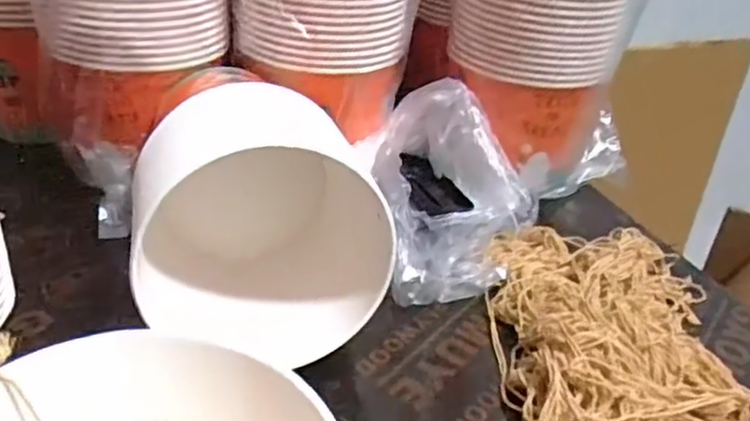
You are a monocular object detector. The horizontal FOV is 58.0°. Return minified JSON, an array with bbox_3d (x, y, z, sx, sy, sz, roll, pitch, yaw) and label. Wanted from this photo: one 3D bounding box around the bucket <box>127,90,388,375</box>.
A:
[{"bbox_3d":[-0.067,0.012,0.484,0.170,0.151,0.165,1,30,-8],"label":"bucket"}]

